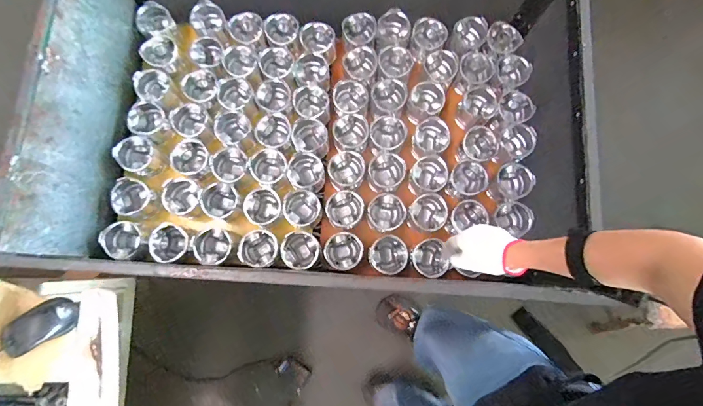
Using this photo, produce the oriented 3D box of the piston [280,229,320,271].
[{"bbox_3d":[-0.122,0.116,0.906,0.088,0.070,0.090,0,79,-1],"label":"piston"}]

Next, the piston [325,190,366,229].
[{"bbox_3d":[-0.016,0.018,0.923,0.090,0.067,0.090,0,79,-1],"label":"piston"}]

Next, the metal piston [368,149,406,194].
[{"bbox_3d":[0.087,-0.075,0.957,0.092,0.079,0.096,0,79,-1],"label":"metal piston"}]

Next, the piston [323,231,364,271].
[{"bbox_3d":[-0.020,0.119,0.907,0.088,0.098,0.085,0,79,-1],"label":"piston"}]

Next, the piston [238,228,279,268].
[{"bbox_3d":[-0.219,0.111,0.900,0.088,0.068,0.087,0,79,-1],"label":"piston"}]

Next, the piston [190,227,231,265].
[{"bbox_3d":[-0.331,0.103,0.901,0.090,0.066,0.089,0,79,-1],"label":"piston"}]

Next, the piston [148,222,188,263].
[{"bbox_3d":[-0.433,0.096,0.895,0.088,0.056,0.089,0,79,-1],"label":"piston"}]

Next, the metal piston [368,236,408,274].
[{"bbox_3d":[0.090,0.129,0.908,0.089,0.076,0.089,-34,82,-7],"label":"metal piston"}]

